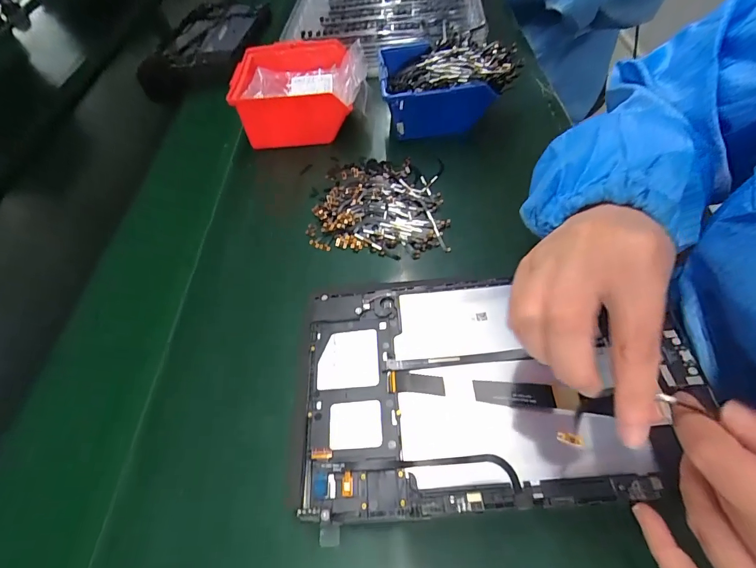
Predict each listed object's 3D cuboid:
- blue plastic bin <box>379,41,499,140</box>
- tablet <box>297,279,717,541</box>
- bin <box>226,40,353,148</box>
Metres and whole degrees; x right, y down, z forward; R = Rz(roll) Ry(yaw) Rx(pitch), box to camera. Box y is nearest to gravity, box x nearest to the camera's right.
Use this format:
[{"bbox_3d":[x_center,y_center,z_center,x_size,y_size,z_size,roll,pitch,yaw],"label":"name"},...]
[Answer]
[{"bbox_3d":[0.064,-0.222,0.459,0.120,0.071,0.106,-5,54,4],"label":"blue plastic bin"},{"bbox_3d":[0.071,0.062,0.252,0.237,0.007,0.152,-3,54,7],"label":"tablet"},{"bbox_3d":[-0.093,-0.231,0.484,0.141,0.074,0.126,-6,54,3],"label":"bin"}]

